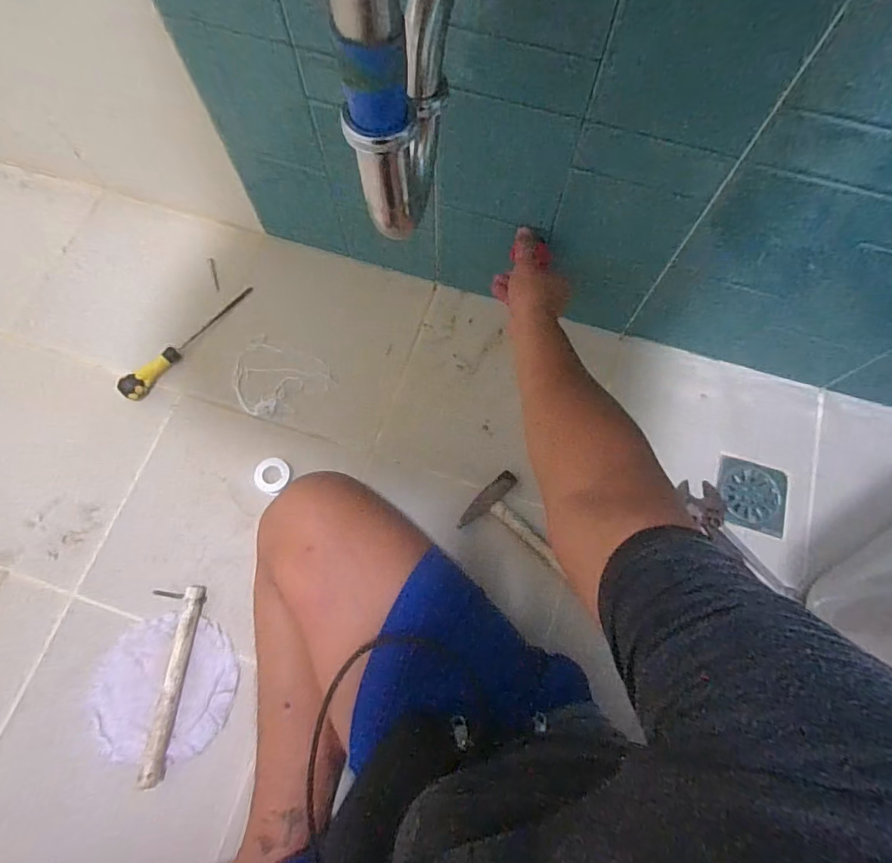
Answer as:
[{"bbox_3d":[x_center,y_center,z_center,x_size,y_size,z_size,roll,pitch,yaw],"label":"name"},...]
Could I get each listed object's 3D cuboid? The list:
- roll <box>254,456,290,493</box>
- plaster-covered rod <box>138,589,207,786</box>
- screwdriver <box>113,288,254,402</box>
[{"bbox_3d":[-0.238,0.061,0.704,0.050,0.019,0.047,0,72,0],"label":"roll"},{"bbox_3d":[-0.344,0.300,0.618,0.057,0.025,0.215,3,72,1],"label":"plaster-covered rod"},{"bbox_3d":[-0.386,-0.140,0.764,0.030,0.029,0.238,37,75,11],"label":"screwdriver"}]

